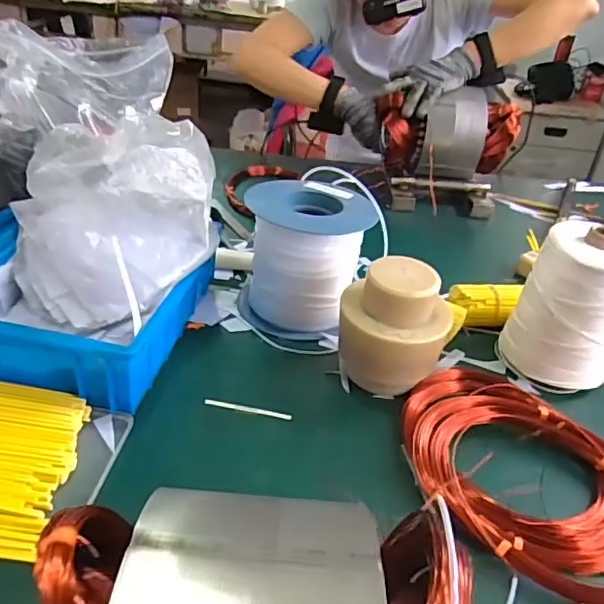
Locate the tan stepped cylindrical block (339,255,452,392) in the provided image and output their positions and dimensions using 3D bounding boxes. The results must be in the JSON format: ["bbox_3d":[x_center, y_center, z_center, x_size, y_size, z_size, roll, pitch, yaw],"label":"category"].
[{"bbox_3d":[0.093,0.032,0.582,0.093,0.137,0.087,4,35,-3],"label":"tan stepped cylindrical block"}]

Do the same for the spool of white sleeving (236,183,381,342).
[{"bbox_3d":[-0.001,-0.052,0.680,0.140,0.145,0.130,5,33,-4],"label":"spool of white sleeving"}]

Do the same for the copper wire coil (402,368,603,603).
[{"bbox_3d":[0.203,0.148,0.503,0.246,0.051,0.182,24,37,23],"label":"copper wire coil"}]

